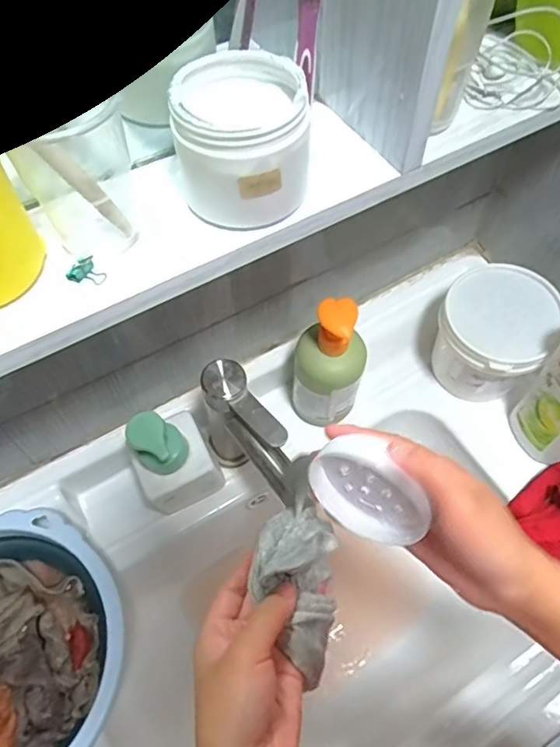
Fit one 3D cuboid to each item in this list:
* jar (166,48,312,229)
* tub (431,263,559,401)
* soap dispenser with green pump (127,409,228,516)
[{"bbox_3d":[-0.021,-0.136,0.320,0.074,0.062,0.084,-8,58,-4],"label":"jar"},{"bbox_3d":[0.237,-0.034,0.635,0.117,0.127,0.126,0,58,0],"label":"tub"},{"bbox_3d":[-0.107,0.078,0.546,0.081,0.125,0.074,-29,62,-16],"label":"soap dispenser with green pump"}]

